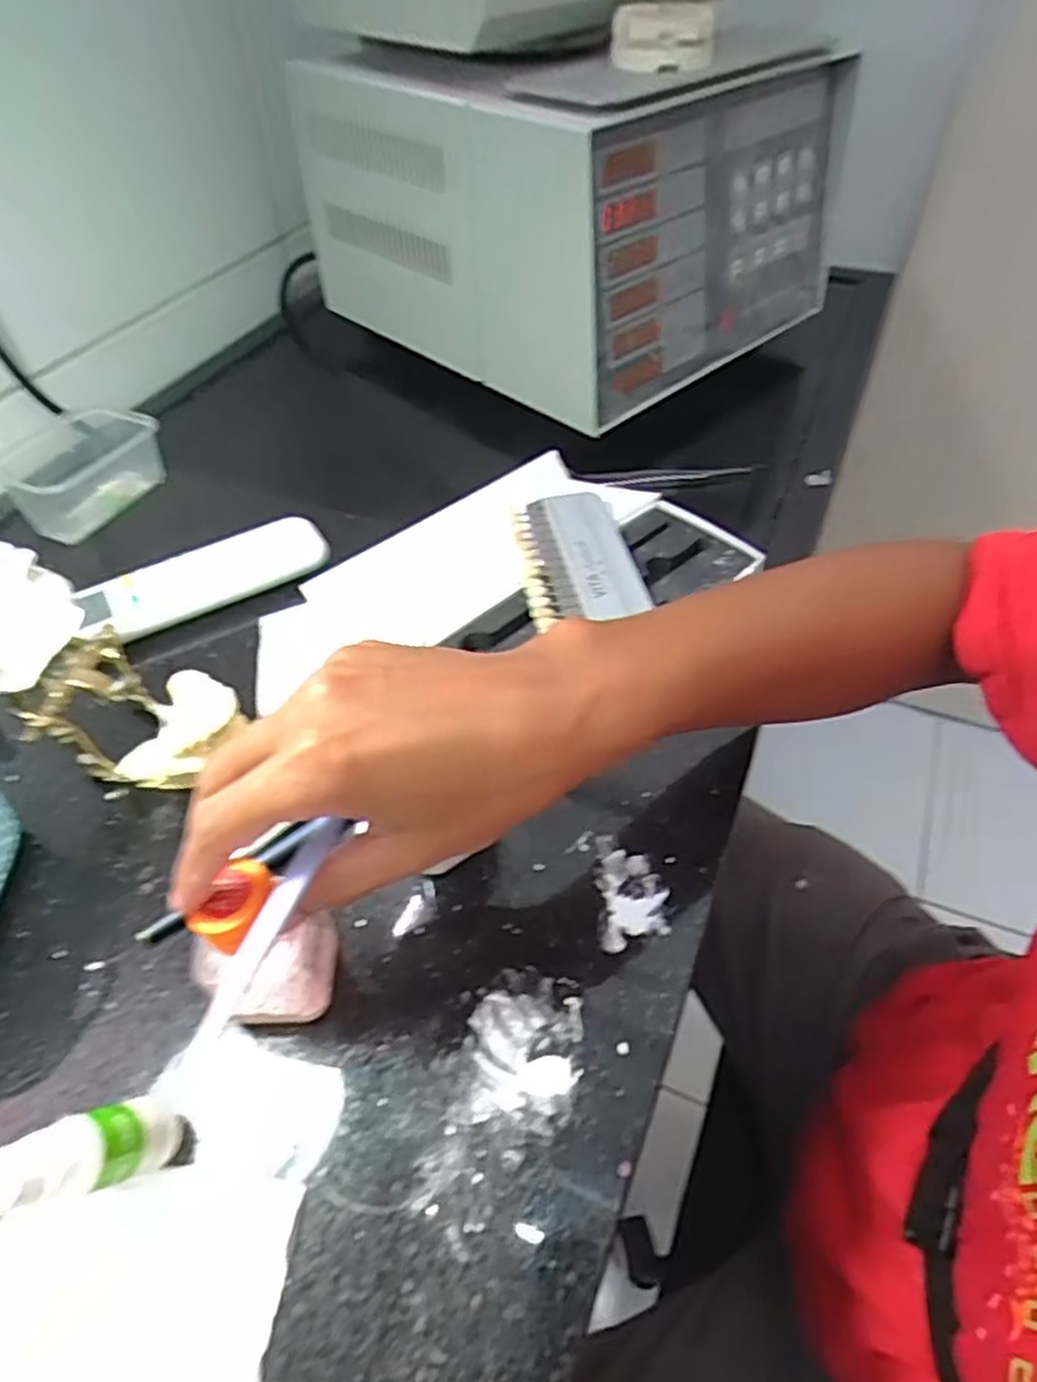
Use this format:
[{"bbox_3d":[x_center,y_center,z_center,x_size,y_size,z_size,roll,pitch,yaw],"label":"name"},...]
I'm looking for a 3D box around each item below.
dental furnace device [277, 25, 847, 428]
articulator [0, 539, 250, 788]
[{"bbox_3d":[0.061,-0.475,0.724,0.359,0.218,0.420,35,58,29],"label":"dental furnace device"},{"bbox_3d":[-0.215,-0.011,0.373,0.060,0.146,0.067,-28,35,39],"label":"articulator"}]

